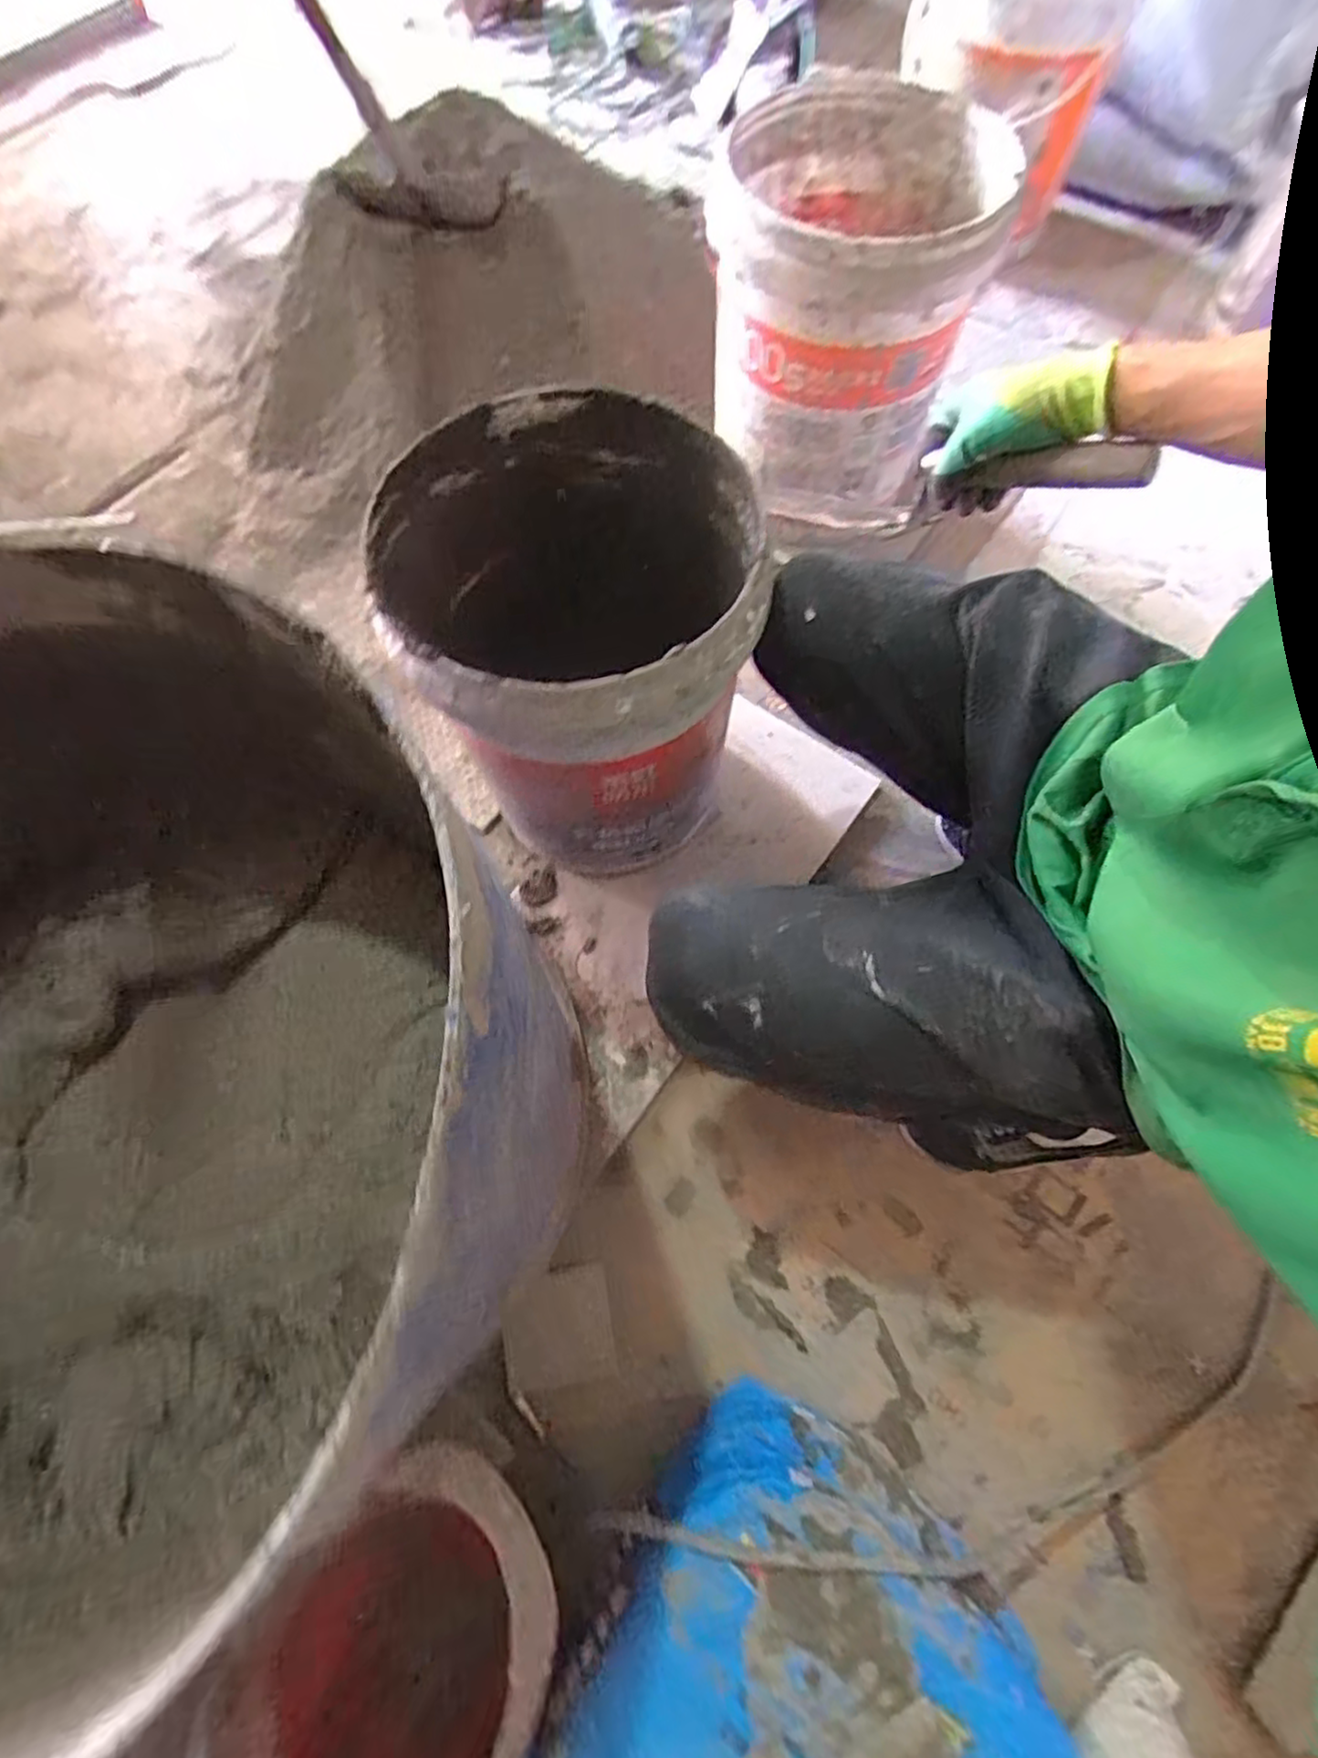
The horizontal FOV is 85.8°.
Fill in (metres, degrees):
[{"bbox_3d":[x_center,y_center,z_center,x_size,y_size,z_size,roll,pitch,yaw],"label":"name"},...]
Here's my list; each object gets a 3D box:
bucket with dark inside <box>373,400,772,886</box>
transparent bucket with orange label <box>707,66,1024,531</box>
[{"bbox_3d":[-0.063,-0.186,0.681,0.282,0.379,0.286,0,68,1],"label":"bucket with dark inside"},{"bbox_3d":[0.214,-0.648,0.812,0.273,0.300,0.333,16,69,7],"label":"transparent bucket with orange label"}]

